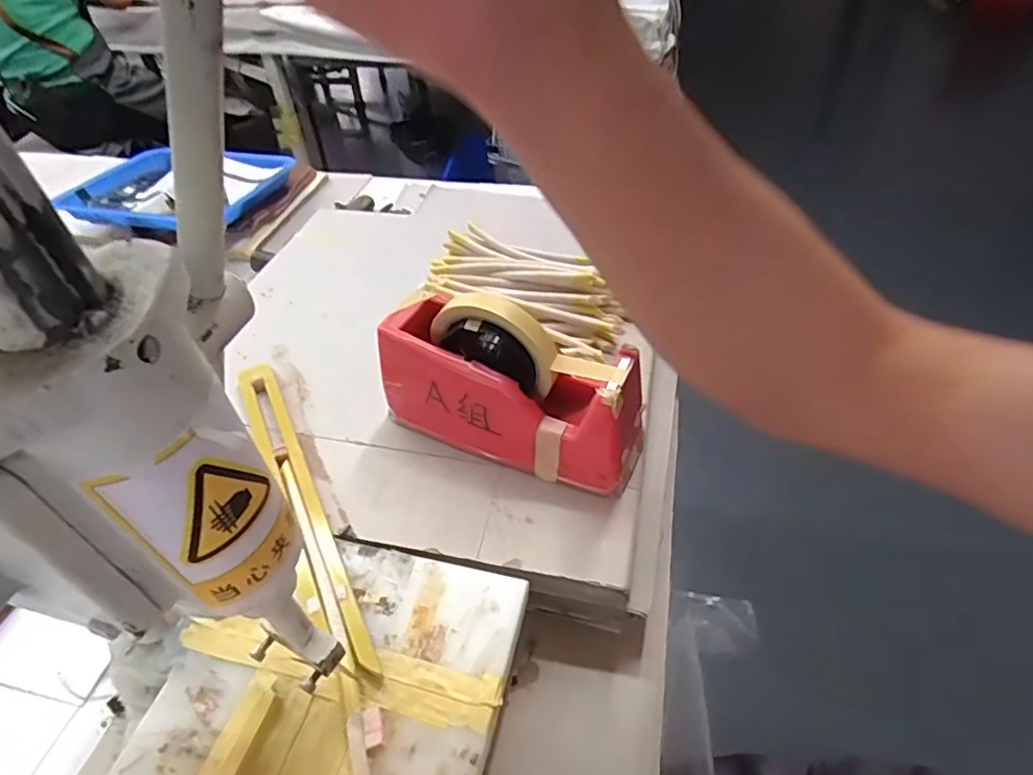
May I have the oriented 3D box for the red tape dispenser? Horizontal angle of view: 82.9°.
[{"bbox_3d":[-0.006,-0.003,0.446,0.202,0.125,0.064,16,47,19],"label":"red tape dispenser"}]

